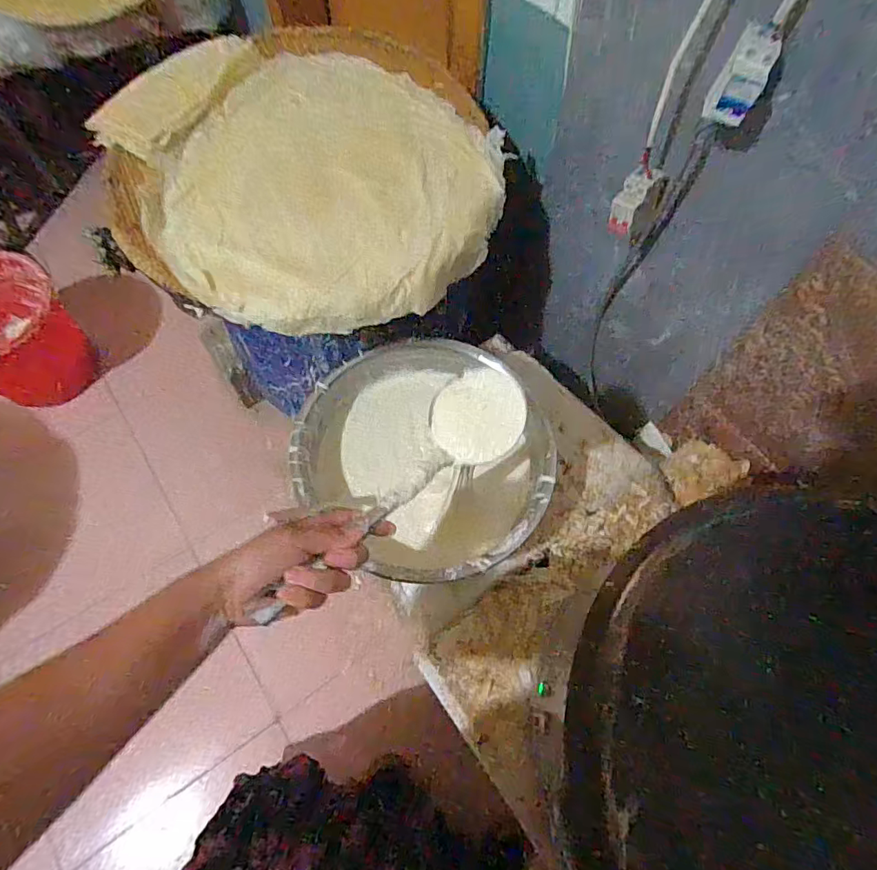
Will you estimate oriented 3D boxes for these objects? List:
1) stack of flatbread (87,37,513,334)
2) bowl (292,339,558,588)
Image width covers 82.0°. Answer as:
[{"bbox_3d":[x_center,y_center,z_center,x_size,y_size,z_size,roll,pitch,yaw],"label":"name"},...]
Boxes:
[{"bbox_3d":[-0.229,-0.445,0.840,0.650,0.084,0.559,39,69,15],"label":"stack of flatbread"},{"bbox_3d":[-0.014,0.036,0.830,0.388,0.135,0.371,1,65,-2],"label":"bowl"}]

